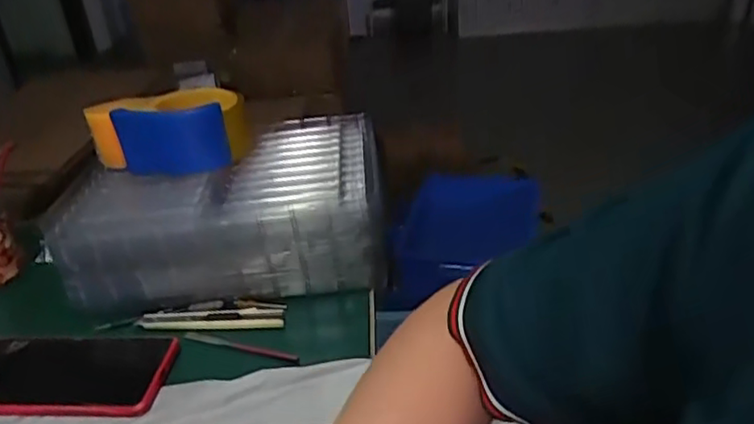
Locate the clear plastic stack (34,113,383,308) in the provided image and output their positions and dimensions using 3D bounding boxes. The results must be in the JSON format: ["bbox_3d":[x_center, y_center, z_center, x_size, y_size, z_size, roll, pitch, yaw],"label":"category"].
[{"bbox_3d":[-0.141,0.002,0.611,0.279,0.106,0.170,-6,30,-2],"label":"clear plastic stack"}]

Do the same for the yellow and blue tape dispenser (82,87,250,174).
[{"bbox_3d":[-0.197,-0.081,0.605,0.136,0.066,0.072,1,30,10],"label":"yellow and blue tape dispenser"}]

